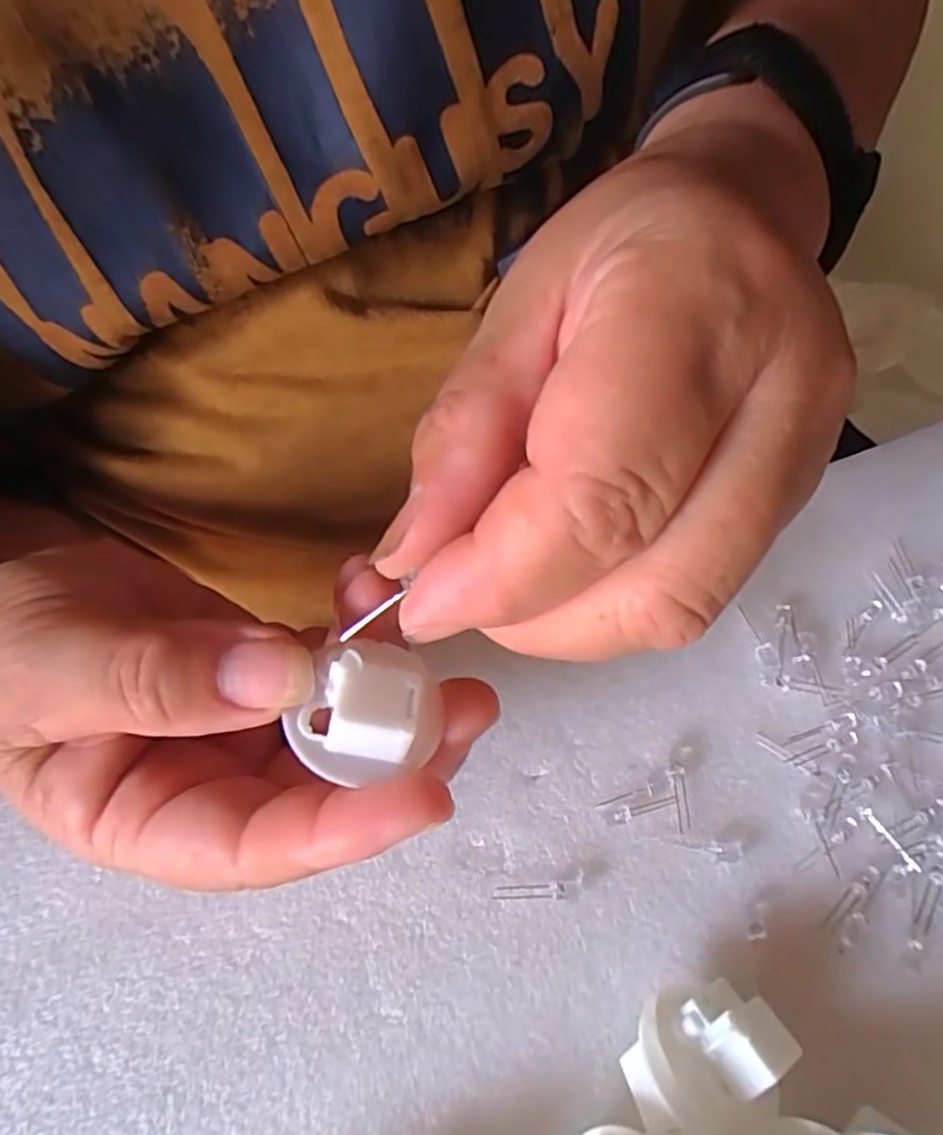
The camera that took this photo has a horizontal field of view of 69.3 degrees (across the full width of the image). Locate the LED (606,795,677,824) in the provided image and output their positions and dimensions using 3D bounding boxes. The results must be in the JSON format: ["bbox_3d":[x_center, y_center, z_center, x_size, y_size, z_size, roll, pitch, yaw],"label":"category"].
[{"bbox_3d":[0.051,0.072,0.204,0.021,0.004,0.005,-17,62,-9],"label":"LED"}]

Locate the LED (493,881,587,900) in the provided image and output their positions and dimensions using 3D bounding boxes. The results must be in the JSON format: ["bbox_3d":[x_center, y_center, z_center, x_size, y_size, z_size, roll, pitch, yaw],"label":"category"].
[{"bbox_3d":[0.019,0.091,0.193,0.025,0.004,0.005,0,61,0],"label":"LED"}]

